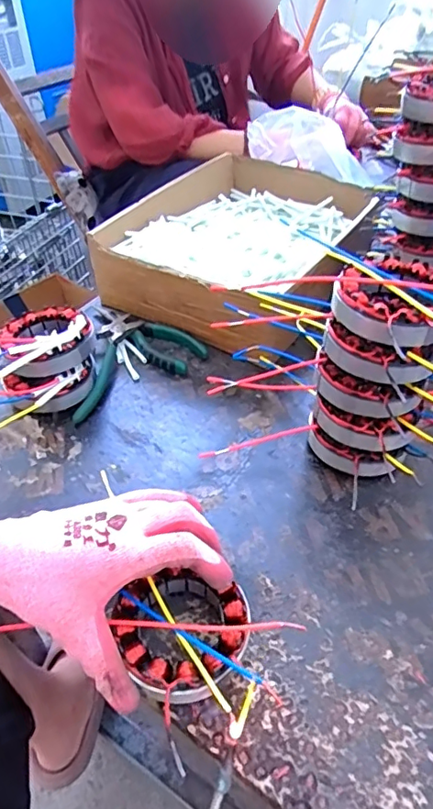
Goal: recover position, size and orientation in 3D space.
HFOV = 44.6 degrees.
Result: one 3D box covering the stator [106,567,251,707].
[{"bbox_3d":[-0.020,0.147,0.337,0.083,0.034,0.075,-12,45,-12],"label":"stator"}]

